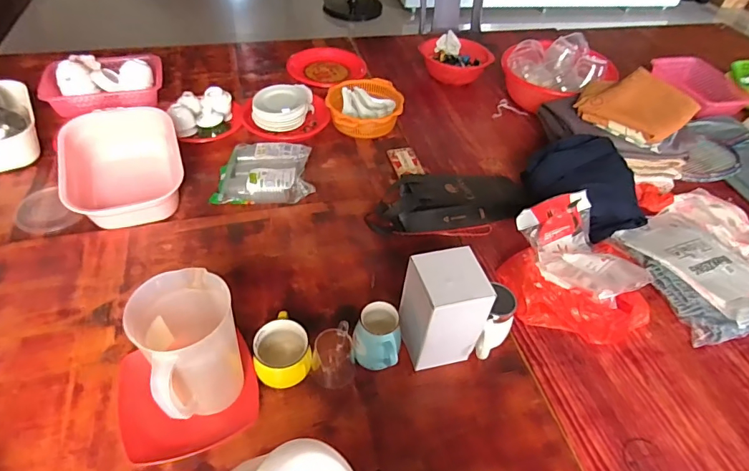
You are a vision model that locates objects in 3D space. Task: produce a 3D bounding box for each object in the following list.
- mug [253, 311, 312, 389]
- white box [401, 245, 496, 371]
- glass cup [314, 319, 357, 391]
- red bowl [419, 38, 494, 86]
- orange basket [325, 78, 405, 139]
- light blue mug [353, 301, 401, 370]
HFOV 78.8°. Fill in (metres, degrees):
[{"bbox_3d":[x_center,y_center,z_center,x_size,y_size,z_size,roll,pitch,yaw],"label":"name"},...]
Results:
[{"bbox_3d":[-0.158,0.194,0.779,0.094,0.079,0.114,-10,48,-14],"label":"mug"},{"bbox_3d":[0.115,0.130,0.777,0.111,0.197,0.109,-13,50,-17],"label":"white box"},{"bbox_3d":[-0.070,0.199,0.784,0.072,0.069,0.098,-2,46,-6],"label":"glass cup"},{"bbox_3d":[0.275,-0.583,1.545,0.180,0.083,0.193,-20,51,-22],"label":"red bowl"},{"bbox_3d":[-0.029,-0.376,1.334,0.215,0.095,0.211,2,46,-2],"label":"orange basket"},{"bbox_3d":[0.005,0.180,0.774,0.074,0.115,0.079,3,47,-3],"label":"light blue mug"}]

